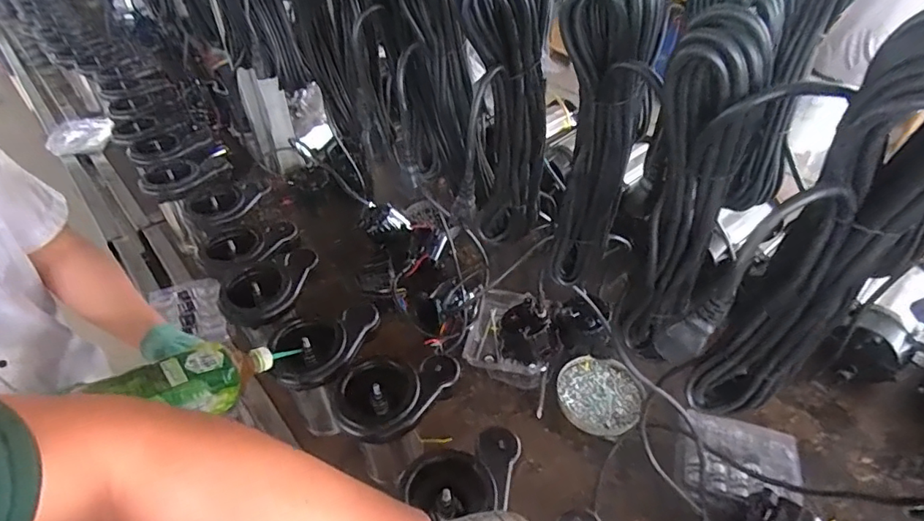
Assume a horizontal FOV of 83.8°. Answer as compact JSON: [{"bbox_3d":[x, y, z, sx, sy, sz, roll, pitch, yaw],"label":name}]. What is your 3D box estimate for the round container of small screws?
[{"bbox_3d":[0.233,0.227,0.867,0.137,0.022,0.138,-2,42,2],"label":"round container of small screws"}]

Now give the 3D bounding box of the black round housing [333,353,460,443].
[{"bbox_3d":[-0.086,0.170,0.686,0.165,0.037,0.114,-24,46,-21],"label":"black round housing"}]

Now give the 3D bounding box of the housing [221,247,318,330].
[{"bbox_3d":[-0.307,0.044,0.834,0.157,0.037,0.116,-22,45,-20],"label":"housing"}]

